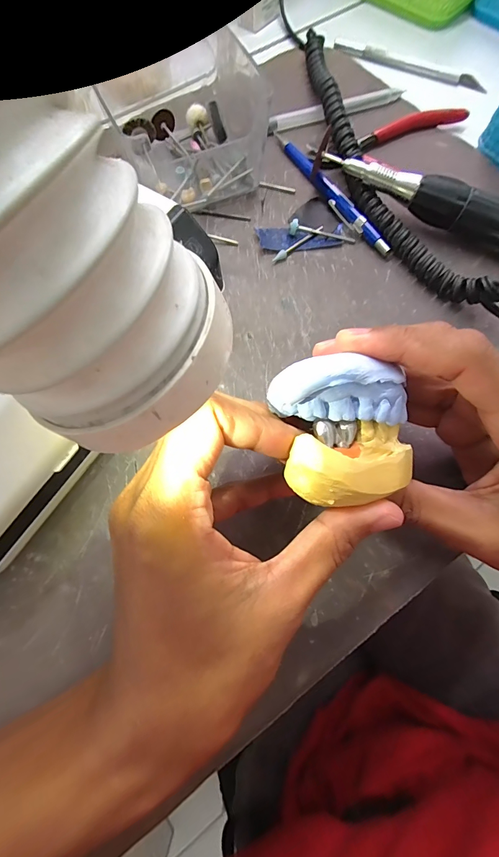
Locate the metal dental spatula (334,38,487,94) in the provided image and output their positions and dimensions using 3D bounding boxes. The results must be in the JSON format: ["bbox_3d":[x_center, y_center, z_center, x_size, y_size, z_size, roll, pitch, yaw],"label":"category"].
[{"bbox_3d":[0.140,-0.321,0.318,0.136,0.008,0.011,23,74,6],"label":"metal dental spatula"}]

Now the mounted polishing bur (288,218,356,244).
[{"bbox_3d":[0.051,-0.138,0.253,0.047,0.009,0.008,7,73,2],"label":"mounted polishing bur"}]

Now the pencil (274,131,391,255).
[{"bbox_3d":[0.057,-0.175,0.265,0.011,0.008,0.134,-30,76,-9],"label":"pencil"}]

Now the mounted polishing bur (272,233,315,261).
[{"bbox_3d":[0.034,-0.130,0.253,0.044,0.004,0.005,-40,78,-12],"label":"mounted polishing bur"}]

